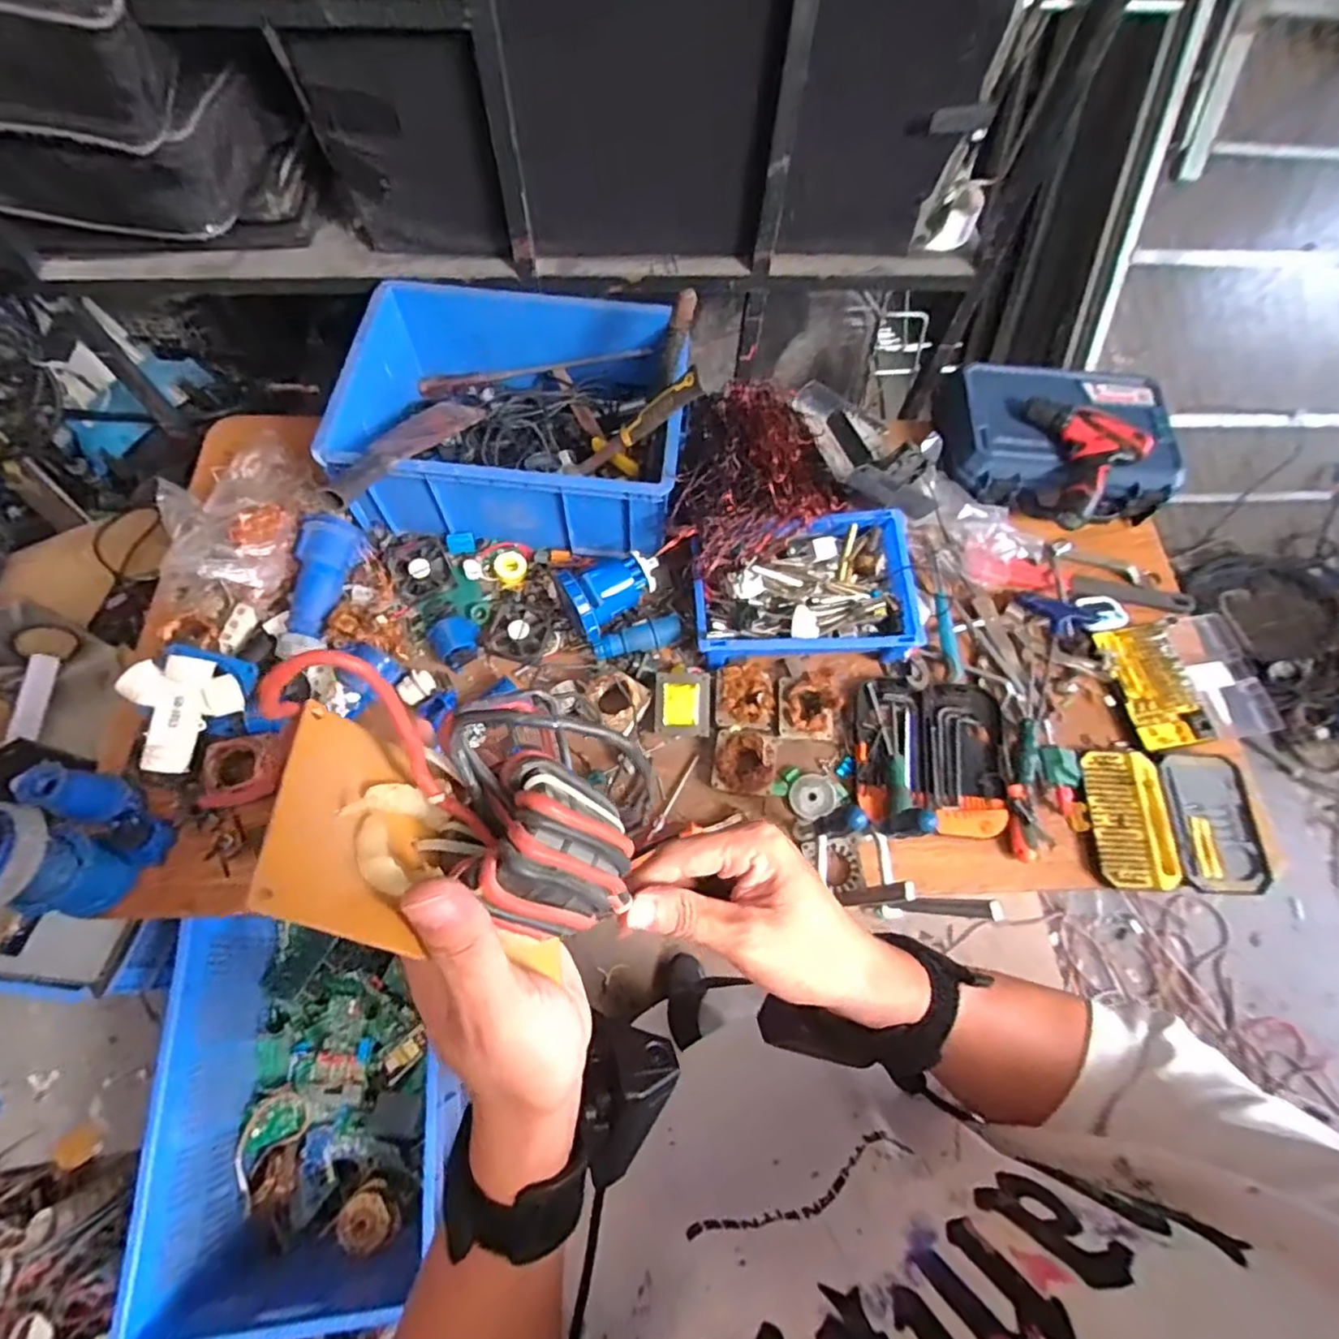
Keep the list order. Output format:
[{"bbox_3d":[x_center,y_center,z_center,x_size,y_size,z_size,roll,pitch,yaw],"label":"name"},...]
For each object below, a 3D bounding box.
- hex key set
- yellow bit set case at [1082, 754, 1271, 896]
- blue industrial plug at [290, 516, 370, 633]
[{"bbox_3d":[0.369,0.118,0.889,0.206,0.025,0.215,4,66,-1],"label":"hex key set"},{"bbox_3d":[0.698,0.208,0.879,0.236,0.024,0.183,3,66,-2],"label":"yellow bit set case"},{"bbox_3d":[-0.498,-0.130,0.905,0.075,0.065,0.181,10,66,1],"label":"blue industrial plug"}]

